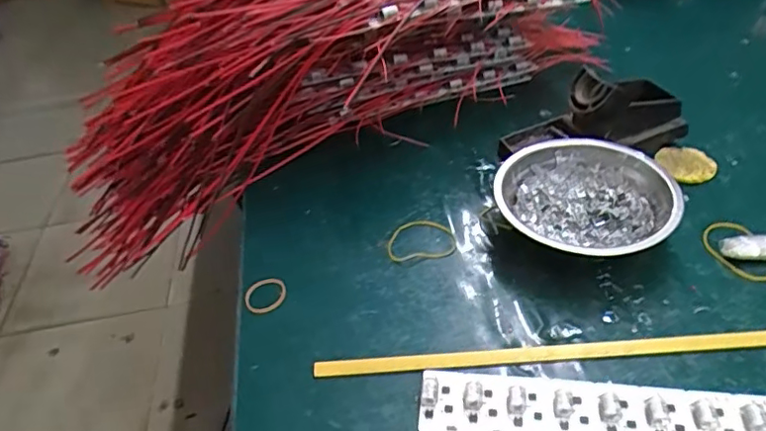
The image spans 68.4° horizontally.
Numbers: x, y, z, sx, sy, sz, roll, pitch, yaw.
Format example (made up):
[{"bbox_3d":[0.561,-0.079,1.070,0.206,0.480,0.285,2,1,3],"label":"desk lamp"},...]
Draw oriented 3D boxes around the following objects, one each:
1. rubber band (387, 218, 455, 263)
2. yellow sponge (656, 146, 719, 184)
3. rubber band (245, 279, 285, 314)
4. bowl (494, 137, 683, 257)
[{"bbox_3d":[0.029,0.016,0.441,0.052,0.006,0.045,-7,41,0],"label":"rubber band"},{"bbox_3d":[0.259,-0.045,0.481,0.046,0.006,0.045,-9,42,-3],"label":"yellow sponge"},{"bbox_3d":[-0.085,0.058,0.409,0.029,0.004,0.029,-10,42,-4],"label":"rubber band"},{"bbox_3d":[0.153,-0.008,0.429,0.123,0.041,0.121,-4,42,3],"label":"bowl"}]

